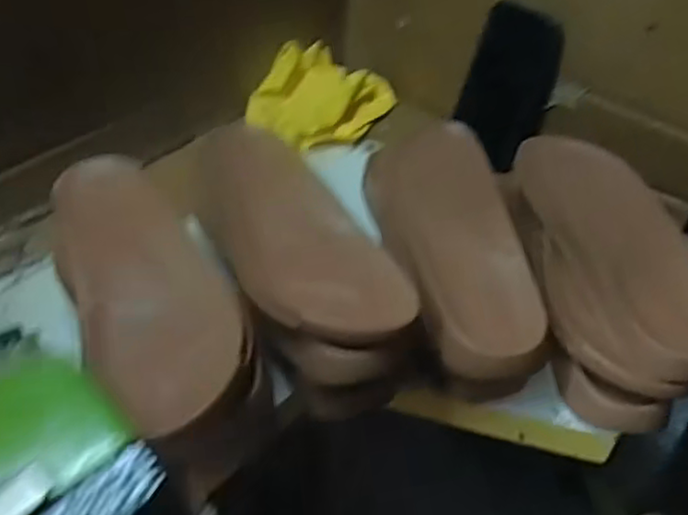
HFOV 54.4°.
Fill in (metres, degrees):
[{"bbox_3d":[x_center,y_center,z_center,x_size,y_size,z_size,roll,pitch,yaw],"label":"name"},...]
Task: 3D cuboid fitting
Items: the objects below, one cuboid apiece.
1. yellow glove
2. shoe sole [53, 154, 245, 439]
[{"bbox_3d":[-0.025,-0.193,0.777,0.136,0.065,0.132,21,47,18],"label":"yellow glove"},{"bbox_3d":[-0.146,0.003,0.472,0.097,0.023,0.291,-19,47,-21],"label":"shoe sole"}]

